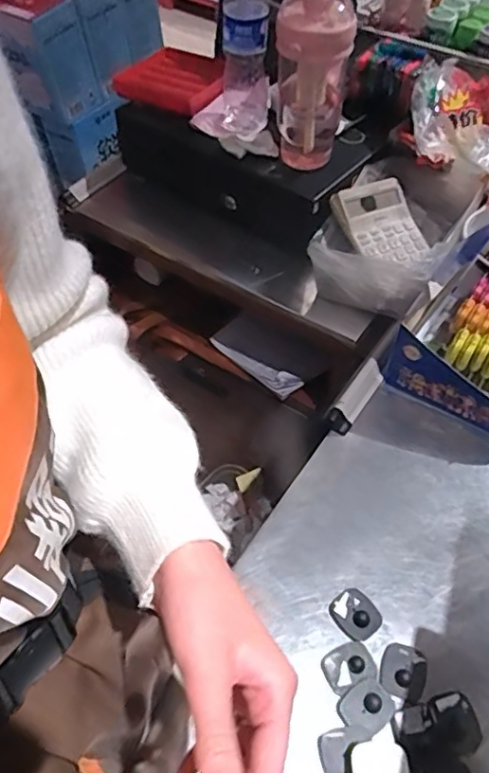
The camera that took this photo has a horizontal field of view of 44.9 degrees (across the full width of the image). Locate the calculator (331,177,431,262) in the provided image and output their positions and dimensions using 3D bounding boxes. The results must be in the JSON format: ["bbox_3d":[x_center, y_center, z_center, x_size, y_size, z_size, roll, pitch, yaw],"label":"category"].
[{"bbox_3d":[0.189,-0.226,0.831,0.118,0.028,0.116,-20,88,-27],"label":"calculator"}]

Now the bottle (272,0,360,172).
[{"bbox_3d":[0.088,-0.407,0.773,0.096,0.241,0.083,3,52,2],"label":"bottle"}]

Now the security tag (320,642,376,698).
[{"bbox_3d":[0.098,0.260,0.551,0.047,0.010,0.036,-20,55,-15],"label":"security tag"}]

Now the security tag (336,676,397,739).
[{"bbox_3d":[0.109,0.287,0.528,0.044,0.009,0.039,-34,59,-24],"label":"security tag"}]

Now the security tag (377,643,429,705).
[{"bbox_3d":[0.148,0.266,0.549,0.042,0.009,0.048,21,55,16],"label":"security tag"}]

